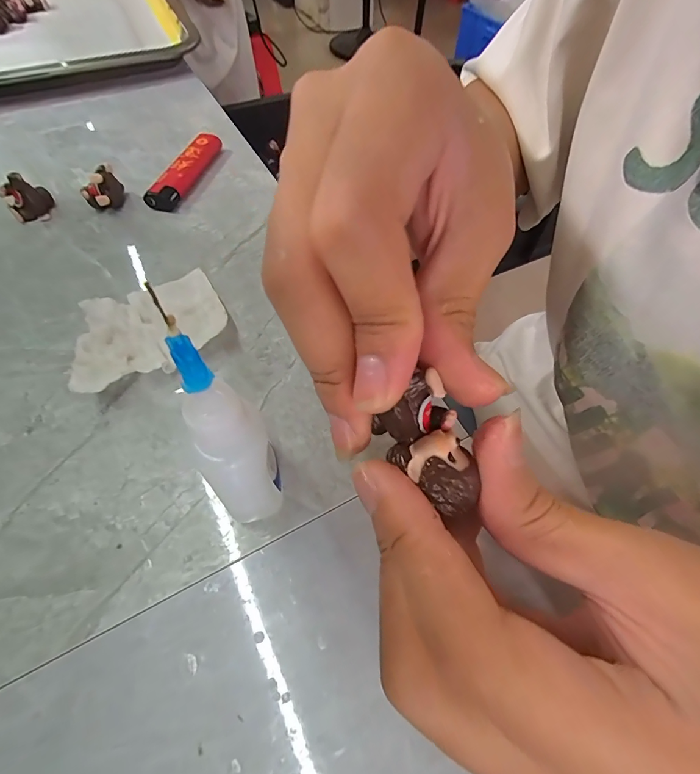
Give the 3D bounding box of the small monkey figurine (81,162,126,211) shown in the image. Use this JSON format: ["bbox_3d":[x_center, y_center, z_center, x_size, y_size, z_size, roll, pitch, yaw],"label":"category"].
[{"bbox_3d":[-0.152,-0.121,0.236,0.023,0.021,0.018,-31,64,-18],"label":"small monkey figurine"}]

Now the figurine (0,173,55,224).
[{"bbox_3d":[-0.195,-0.114,0.231,0.024,0.022,0.019,-35,65,-20],"label":"figurine"}]

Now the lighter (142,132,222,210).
[{"bbox_3d":[-0.110,-0.147,0.258,0.018,0.013,0.077,13,59,7],"label":"lighter"}]

